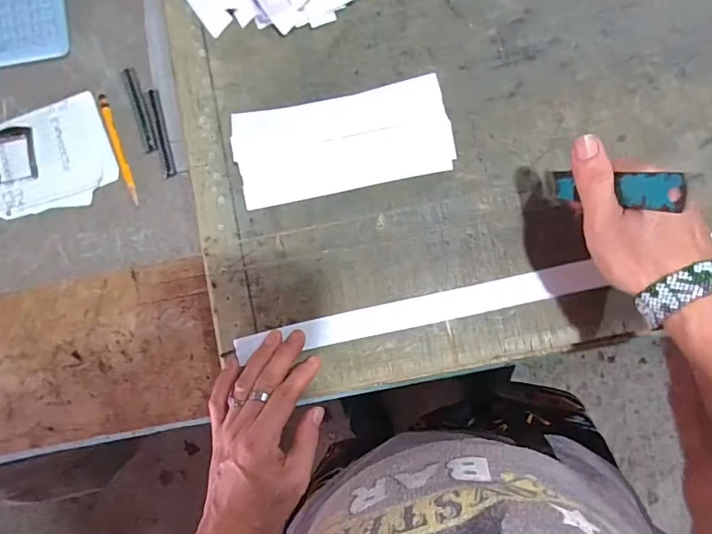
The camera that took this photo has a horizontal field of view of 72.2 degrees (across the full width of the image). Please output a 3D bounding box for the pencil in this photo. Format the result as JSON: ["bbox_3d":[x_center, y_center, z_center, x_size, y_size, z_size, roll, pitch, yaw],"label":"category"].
[{"bbox_3d":[-0.238,-0.118,0.488,0.009,0.004,0.118,-20,85,4],"label":"pencil"}]

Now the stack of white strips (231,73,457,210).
[{"bbox_3d":[-0.012,-0.115,0.452,0.192,0.014,0.087,-11,89,0],"label":"stack of white strips"}]

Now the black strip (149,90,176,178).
[{"bbox_3d":[-0.194,-0.133,0.488,0.011,0.004,0.091,-16,85,4],"label":"black strip"}]

